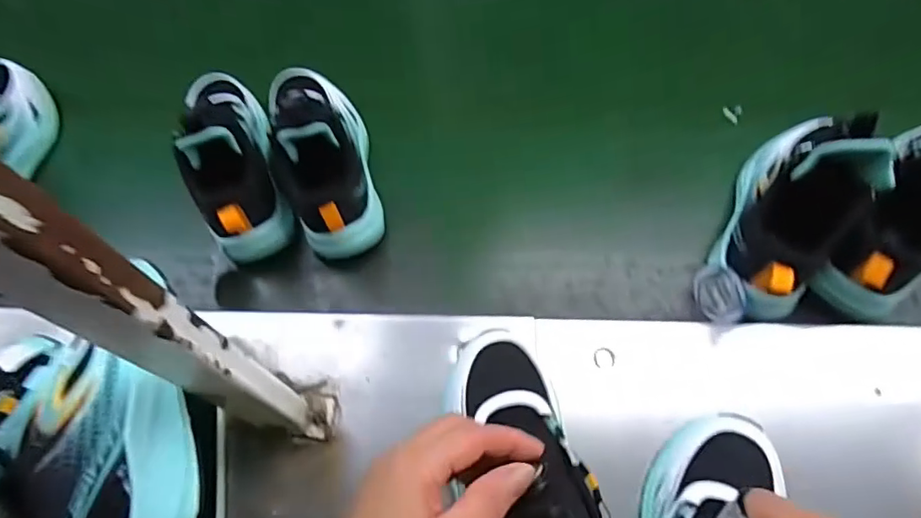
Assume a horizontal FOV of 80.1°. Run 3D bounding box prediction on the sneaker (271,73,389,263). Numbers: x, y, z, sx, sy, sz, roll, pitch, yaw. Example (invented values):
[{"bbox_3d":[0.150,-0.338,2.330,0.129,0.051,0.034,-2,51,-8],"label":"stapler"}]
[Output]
[{"bbox_3d":[-0.126,-0.108,0.493,0.077,0.094,0.197,-13,60,-3],"label":"sneaker"}]

